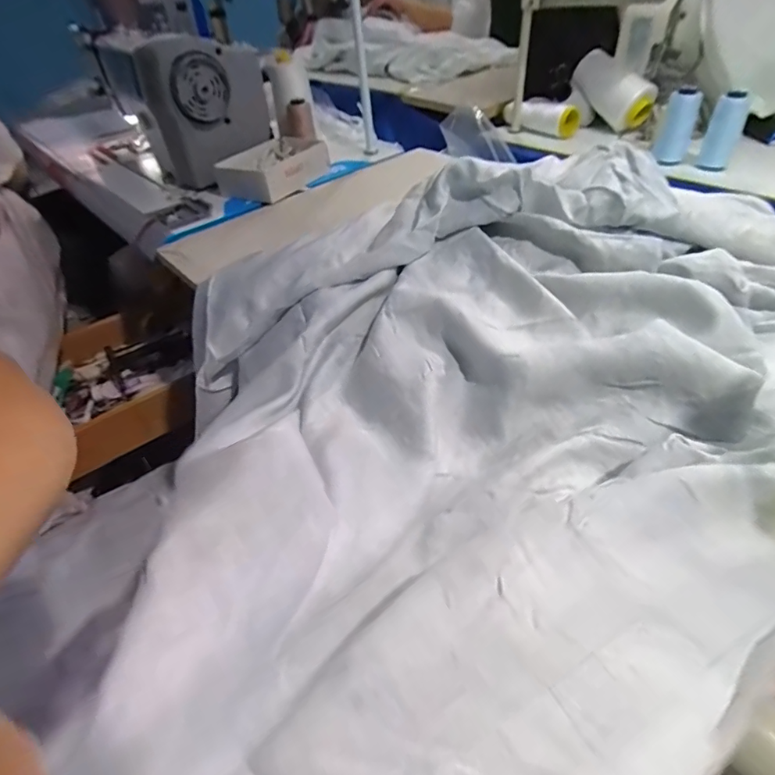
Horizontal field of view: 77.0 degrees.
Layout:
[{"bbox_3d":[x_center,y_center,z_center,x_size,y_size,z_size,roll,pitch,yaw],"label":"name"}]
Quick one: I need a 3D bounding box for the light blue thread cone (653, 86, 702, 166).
[{"bbox_3d":[0.489,-0.442,0.824,0.046,0.112,0.043,13,45,20],"label":"light blue thread cone"}]

